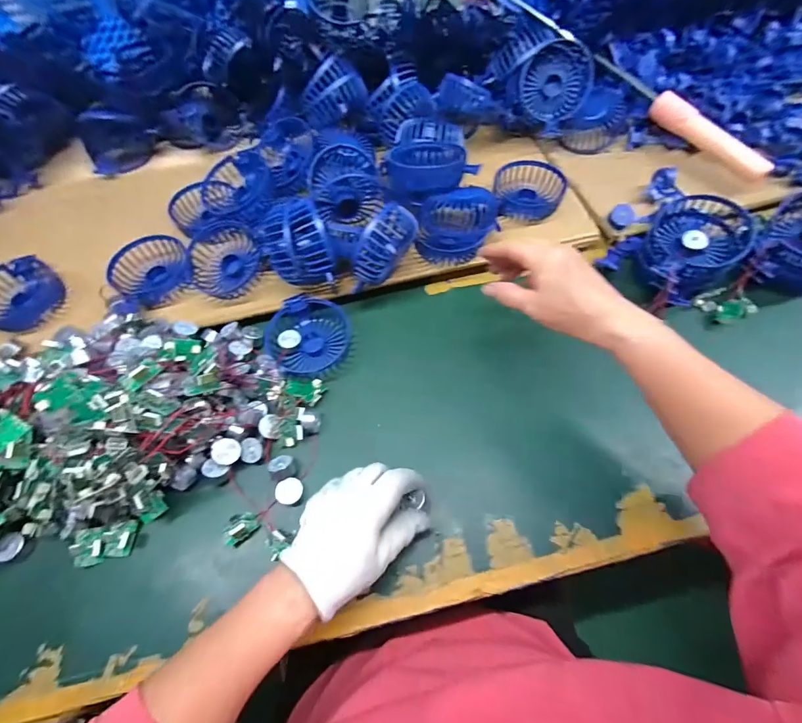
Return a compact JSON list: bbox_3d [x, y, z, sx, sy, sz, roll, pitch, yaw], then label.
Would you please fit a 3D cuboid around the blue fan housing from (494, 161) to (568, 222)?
[{"bbox_3d":[0.161,-0.215,0.490,0.079,0.038,0.081,-1,62,2],"label":"blue fan housing"}]

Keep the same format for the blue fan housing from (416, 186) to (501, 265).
[{"bbox_3d":[0.067,-0.158,0.455,0.093,0.056,0.090,4,62,5],"label":"blue fan housing"}]

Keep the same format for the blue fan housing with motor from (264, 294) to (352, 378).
[{"bbox_3d":[-0.100,-0.028,0.417,0.083,0.031,0.089,-1,62,2],"label":"blue fan housing with motor"}]

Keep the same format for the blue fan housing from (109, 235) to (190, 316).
[{"bbox_3d":[-0.299,-0.106,0.453,0.095,0.031,0.095,-1,62,2],"label":"blue fan housing"}]

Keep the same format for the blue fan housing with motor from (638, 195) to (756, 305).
[{"bbox_3d":[0.309,-0.122,0.416,0.111,0.052,0.097,-37,69,-15],"label":"blue fan housing with motor"}]

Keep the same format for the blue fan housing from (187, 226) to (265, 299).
[{"bbox_3d":[-0.203,-0.115,0.449,0.080,0.035,0.078,-1,62,2],"label":"blue fan housing"}]

